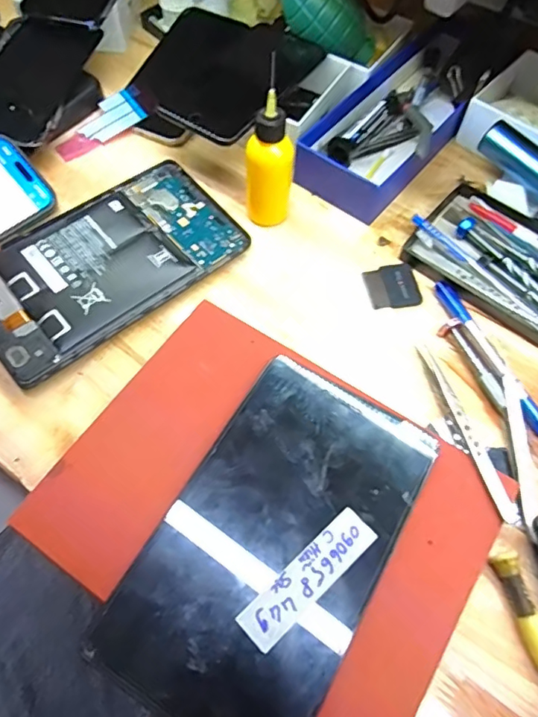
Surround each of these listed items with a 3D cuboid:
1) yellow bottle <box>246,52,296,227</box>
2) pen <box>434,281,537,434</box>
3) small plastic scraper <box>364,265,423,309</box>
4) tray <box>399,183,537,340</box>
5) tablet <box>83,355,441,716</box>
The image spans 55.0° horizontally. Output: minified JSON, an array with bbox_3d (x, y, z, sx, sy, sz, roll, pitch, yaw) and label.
[{"bbox_3d":[0.001,-0.149,0.387,0.030,0.123,0.036,27,65,13],"label":"yellow bottle"},{"bbox_3d":[0.157,-0.004,0.366,0.015,0.009,0.131,-19,64,-11],"label":"pen"},{"bbox_3d":[0.097,-0.056,0.406,0.040,0.005,0.039,-12,63,-8],"label":"small plastic scraper"},{"bbox_3d":[0.211,-0.065,0.402,0.200,0.032,0.102,38,67,17],"label":"tray"},{"bbox_3d":[0.005,0.104,0.301,0.120,0.014,0.207,29,65,13],"label":"tablet"}]

